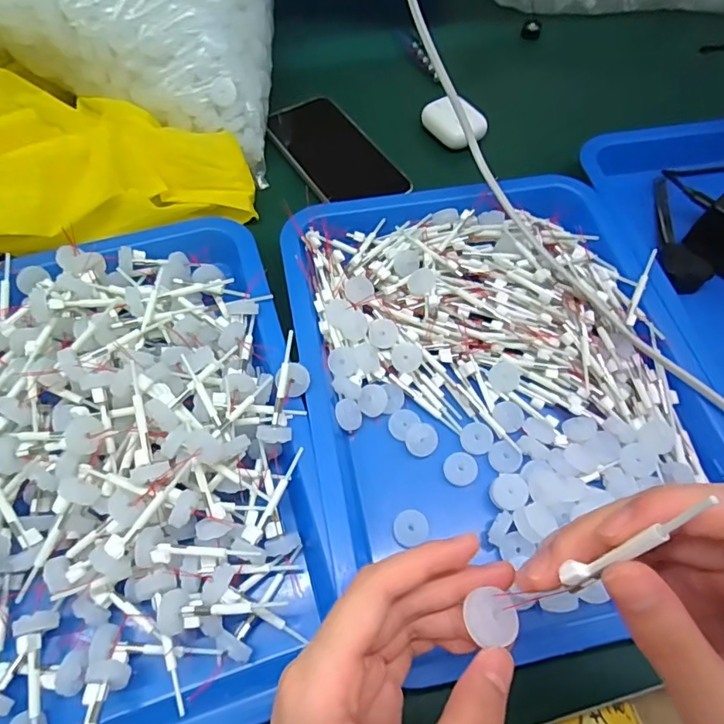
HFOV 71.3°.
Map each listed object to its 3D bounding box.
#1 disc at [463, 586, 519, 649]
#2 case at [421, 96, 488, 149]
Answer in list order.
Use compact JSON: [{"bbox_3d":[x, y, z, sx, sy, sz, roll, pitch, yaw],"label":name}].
[{"bbox_3d":[0.049,0.096,0.188,0.018,0.005,0.018,1,62,-1],"label":"disc"},{"bbox_3d":[0.087,-0.229,0.477,0.041,0.019,0.056,-33,67,-17],"label":"case"}]

